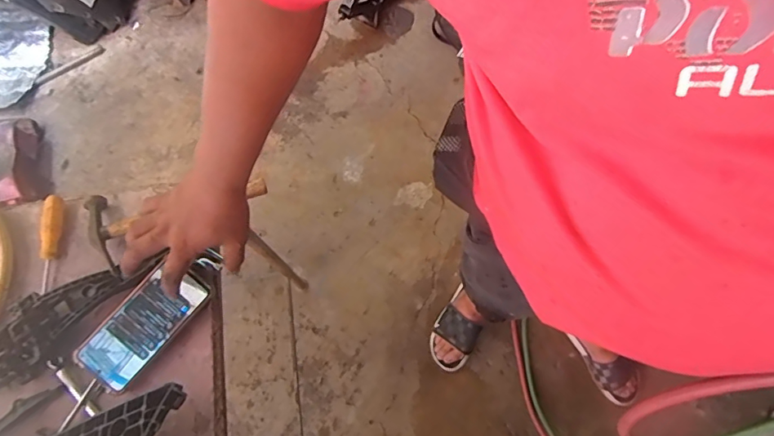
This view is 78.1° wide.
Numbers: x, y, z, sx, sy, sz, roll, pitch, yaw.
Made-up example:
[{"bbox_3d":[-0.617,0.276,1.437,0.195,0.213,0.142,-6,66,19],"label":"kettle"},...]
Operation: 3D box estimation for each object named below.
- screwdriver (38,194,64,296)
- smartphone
[{"bbox_3d":[-0.453,0.033,0.633,0.021,0.025,0.130,-2,70,-1],"label":"screwdriver"},{"bbox_3d":[-0.297,0.128,0.584,0.076,0.010,0.156,39,76,1],"label":"smartphone"}]

